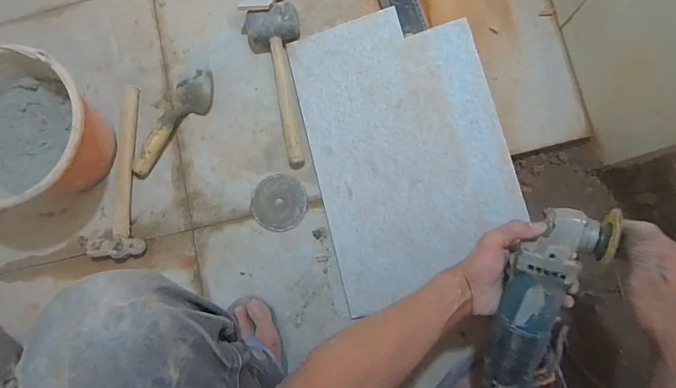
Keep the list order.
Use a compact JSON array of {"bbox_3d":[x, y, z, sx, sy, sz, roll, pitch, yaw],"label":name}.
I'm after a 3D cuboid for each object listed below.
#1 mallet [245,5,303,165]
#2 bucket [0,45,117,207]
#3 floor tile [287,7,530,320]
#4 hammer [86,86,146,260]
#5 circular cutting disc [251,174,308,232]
[{"bbox_3d":[-0.092,-0.189,0.668,0.090,0.064,0.280,-11,82,4],"label":"mallet"},{"bbox_3d":[-0.492,-0.094,0.642,0.237,0.168,0.230,-1,83,6],"label":"bucket"},{"bbox_3d":[0.111,-0.082,0.639,0.306,0.009,0.468,-15,82,11],"label":"floor tile"},{"bbox_3d":[-0.407,-0.041,0.694,0.097,0.029,0.312,-7,82,5],"label":"hammer"},{"bbox_3d":[-0.104,0.015,0.676,0.099,0.004,0.096,-1,83,6],"label":"circular cutting disc"}]

